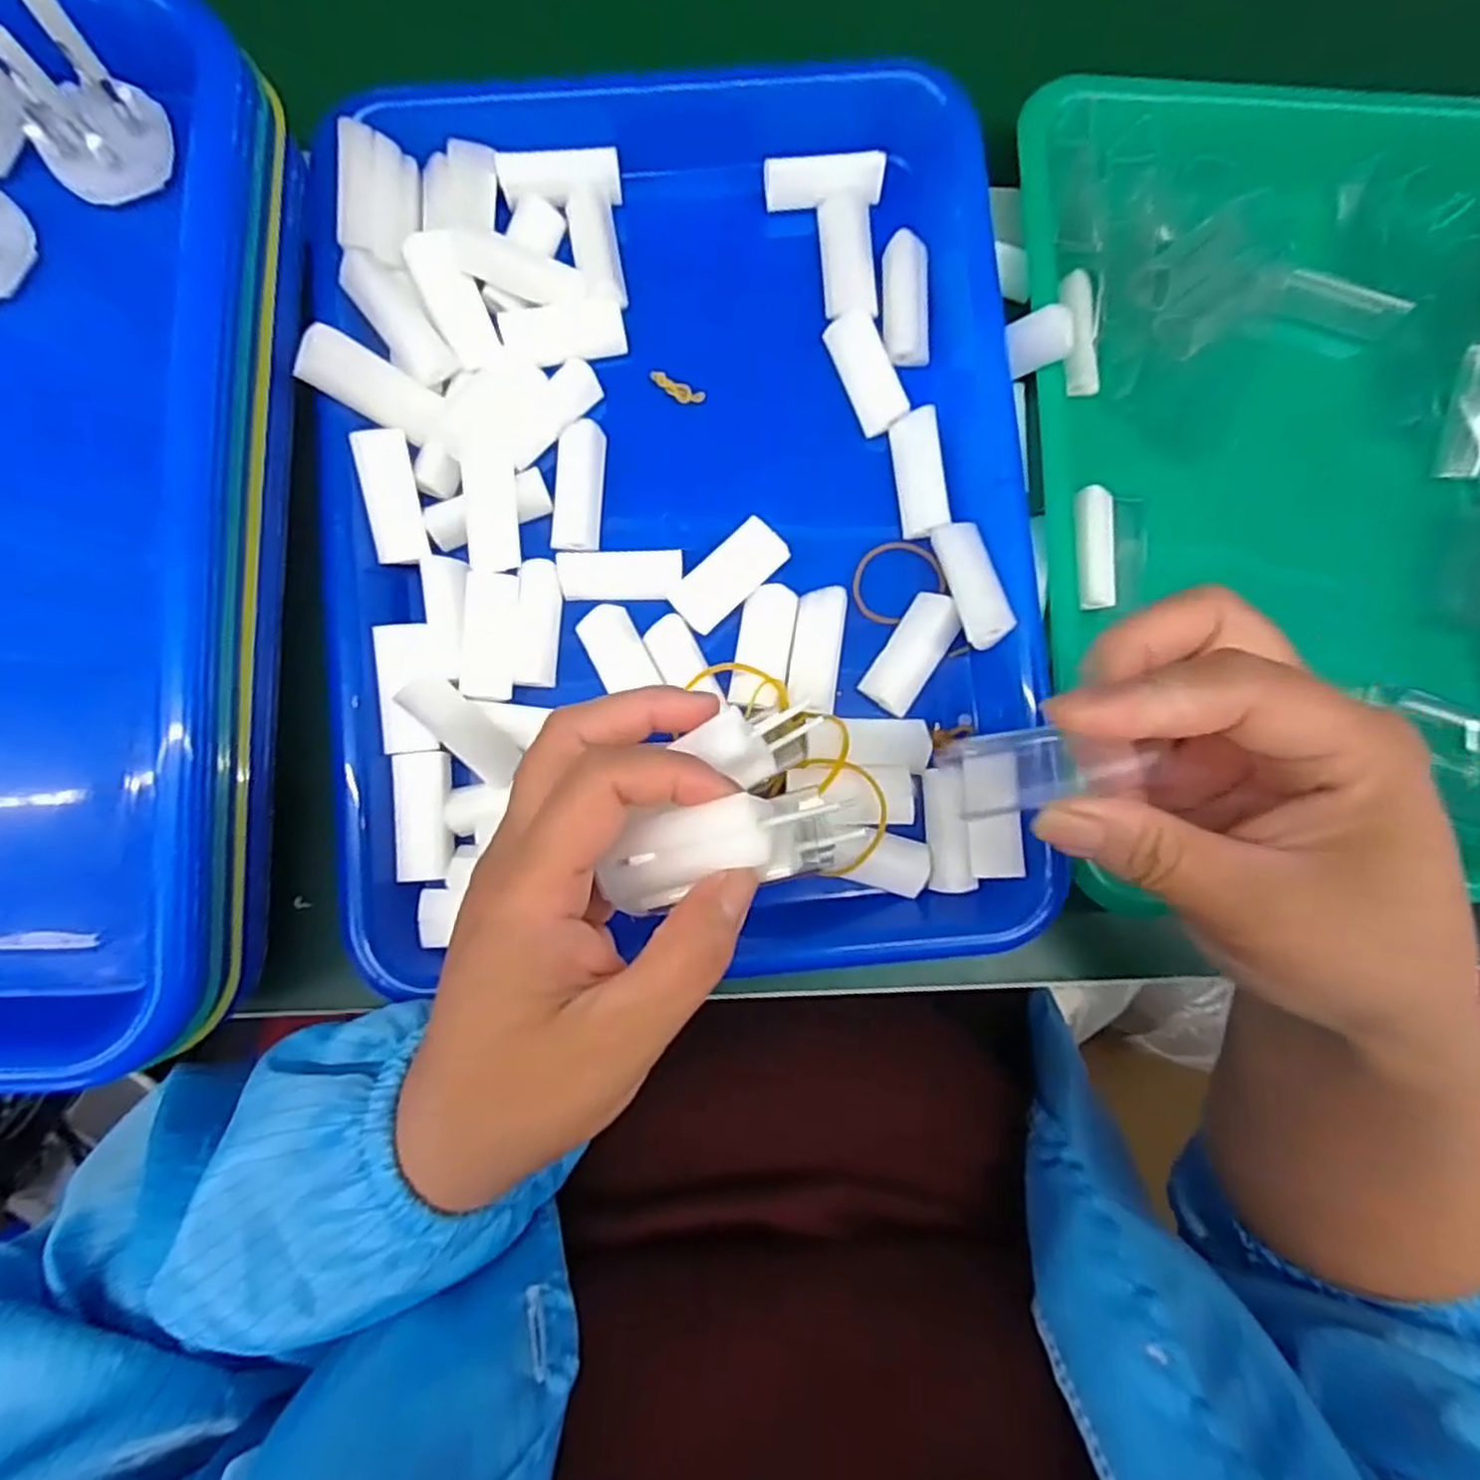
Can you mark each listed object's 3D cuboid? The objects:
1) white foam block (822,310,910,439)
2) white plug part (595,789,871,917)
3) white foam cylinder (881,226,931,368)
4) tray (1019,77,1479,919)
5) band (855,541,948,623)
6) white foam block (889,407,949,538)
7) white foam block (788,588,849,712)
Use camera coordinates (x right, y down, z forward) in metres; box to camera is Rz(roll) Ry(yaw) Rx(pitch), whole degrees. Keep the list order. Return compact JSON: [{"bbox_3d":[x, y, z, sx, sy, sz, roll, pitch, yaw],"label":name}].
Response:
[{"bbox_3d":[0.049,-0.142,0.287,0.016,0.014,0.045,-24,87,-7],"label":"white foam block"},{"bbox_3d":[-0.006,0.028,0.196,0.071,0.019,0.025,-17,85,18],"label":"white plug part"},{"bbox_3d":[0.066,-0.171,0.289,0.016,0.012,0.046,-2,84,-5],"label":"white foam cylinder"},{"bbox_3d":[0.239,-0.104,0.310,0.251,0.038,0.341,-1,84,-5],"label":"tray"},{"bbox_3d":[0.060,-0.062,0.288,0.034,0.004,0.031,-33,78,7],"label":"band"},{"bbox_3d":[0.070,-0.101,0.286,0.017,0.018,0.046,-7,85,-5],"label":"white foam block"},{"bbox_3d":[0.029,-0.033,0.277,0.018,0.014,0.045,10,83,-4],"label":"white foam block"}]

